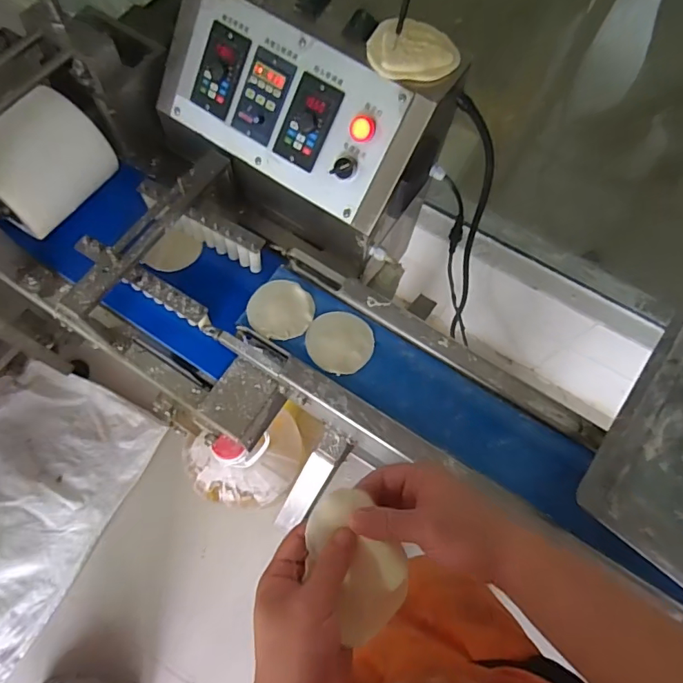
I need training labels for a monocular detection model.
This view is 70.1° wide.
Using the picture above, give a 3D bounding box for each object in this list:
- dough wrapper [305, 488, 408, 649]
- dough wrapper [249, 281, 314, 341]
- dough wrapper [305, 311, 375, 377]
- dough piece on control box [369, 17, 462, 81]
[{"bbox_3d":[0.014,0.169,0.373,0.063,0.015,0.110,-22,86,-9],"label":"dough wrapper"},{"bbox_3d":[-0.079,-0.042,0.639,0.082,0.004,0.085,1,68,-3],"label":"dough wrapper"},{"bbox_3d":[-0.003,0.001,0.629,0.083,0.004,0.080,2,73,-6],"label":"dough wrapper"},{"bbox_3d":[0.080,-0.322,0.539,0.101,0.025,0.065,15,72,3],"label":"dough piece on control box"}]

